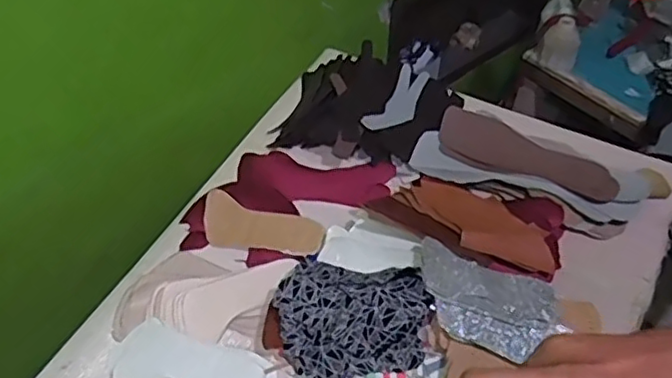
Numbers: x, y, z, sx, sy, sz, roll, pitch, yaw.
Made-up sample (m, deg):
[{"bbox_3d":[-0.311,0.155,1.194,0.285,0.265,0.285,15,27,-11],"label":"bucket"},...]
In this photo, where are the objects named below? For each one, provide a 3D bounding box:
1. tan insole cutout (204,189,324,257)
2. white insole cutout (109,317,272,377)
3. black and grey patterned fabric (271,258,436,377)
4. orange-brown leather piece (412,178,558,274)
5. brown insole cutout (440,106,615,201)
[{"bbox_3d":[-0.101,0.055,0.860,0.167,0.017,0.069,16,75,8],"label":"tan insole cutout"},{"bbox_3d":[-0.172,0.205,0.735,0.175,0.019,0.076,14,51,13],"label":"white insole cutout"},{"bbox_3d":[0.019,0.145,0.762,0.172,0.055,0.150,-15,50,-12],"label":"black and grey patterned fabric"},{"bbox_3d":[0.198,0.045,0.857,0.207,0.023,0.085,35,58,27],"label":"orange-brown leather piece"},{"bbox_3d":[0.277,-0.055,0.924,0.253,0.017,0.100,19,53,13],"label":"brown insole cutout"}]

